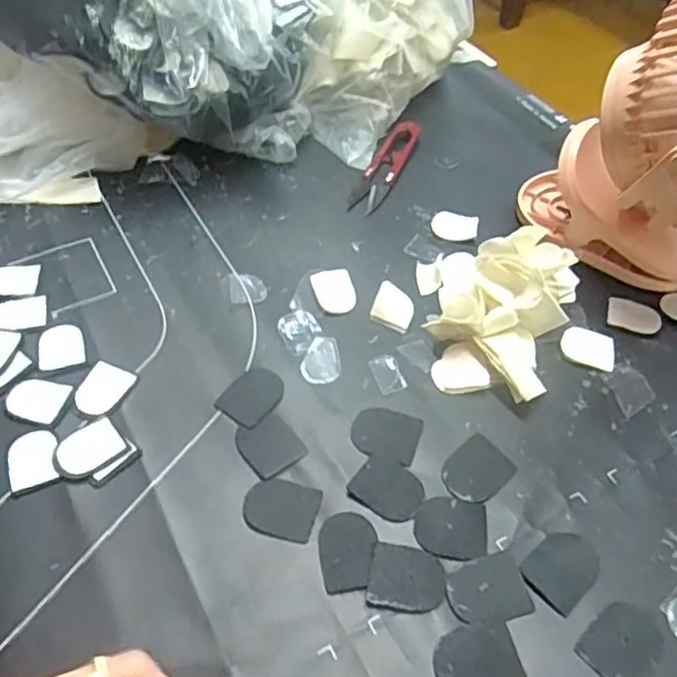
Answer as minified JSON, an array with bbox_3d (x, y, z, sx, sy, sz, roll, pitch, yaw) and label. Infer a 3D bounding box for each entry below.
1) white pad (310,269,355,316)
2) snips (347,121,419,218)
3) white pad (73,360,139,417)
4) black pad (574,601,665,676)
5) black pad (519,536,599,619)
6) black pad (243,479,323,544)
[{"bbox_3d":[-0.002,-0.029,0.391,0.025,0.005,0.030,-13,54,-11],"label":"white pad"},{"bbox_3d":[0.035,-0.127,0.469,0.022,0.010,0.100,19,54,13],"label":"snips"},{"bbox_3d":[-0.126,0.027,0.344,0.024,0.004,0.029,17,54,12],"label":"white pad"},{"bbox_3d":[0.121,0.128,0.272,0.037,0.004,0.027,-35,61,-25],"label":"black pad"},{"bbox_3d":[0.102,0.104,0.294,0.037,0.004,0.026,-37,61,-26],"label":"black pad"},{"bbox_3d":[-0.027,0.081,0.308,0.035,0.004,0.027,13,53,8],"label":"black pad"}]

